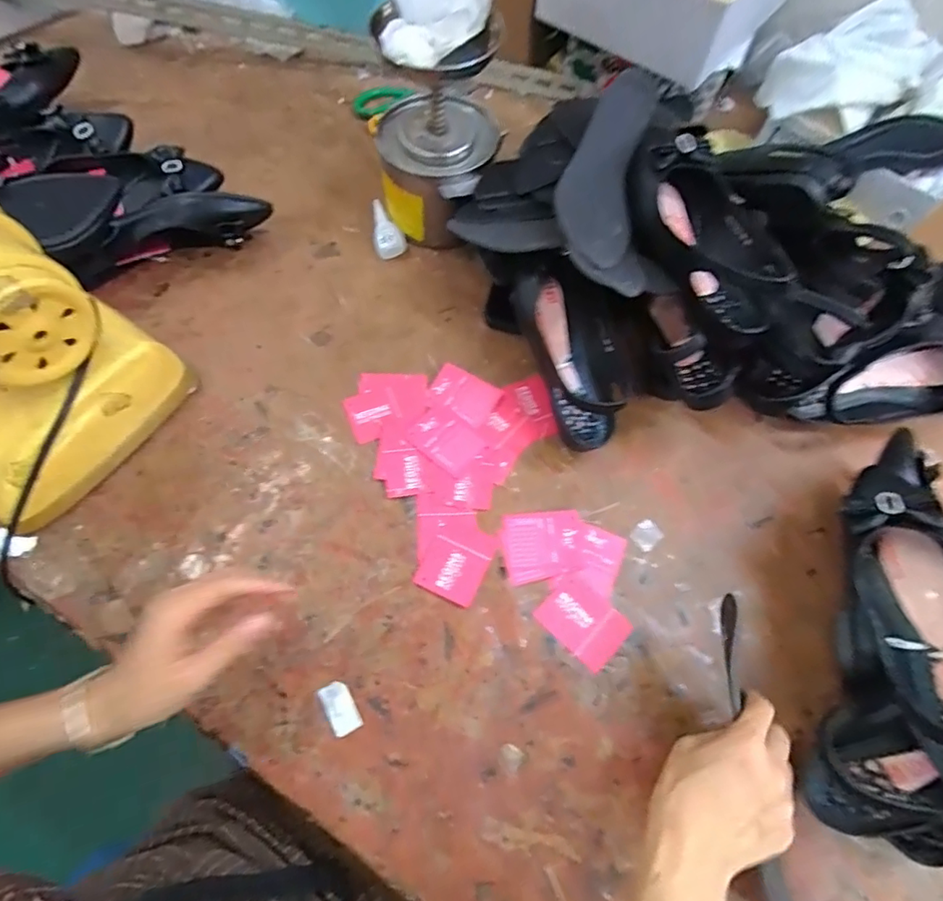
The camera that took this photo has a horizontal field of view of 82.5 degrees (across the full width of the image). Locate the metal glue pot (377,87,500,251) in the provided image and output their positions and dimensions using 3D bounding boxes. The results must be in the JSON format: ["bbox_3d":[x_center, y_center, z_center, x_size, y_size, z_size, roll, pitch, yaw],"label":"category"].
[{"bbox_3d":[-0.044,-0.326,0.641,0.133,0.131,0.118,17,64,5],"label":"metal glue pot"}]

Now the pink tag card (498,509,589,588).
[{"bbox_3d":[0.069,0.089,0.513,0.078,0.004,0.064,-10,65,-8],"label":"pink tag card"}]

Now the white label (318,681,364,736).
[{"bbox_3d":[-0.109,0.213,0.443,0.023,0.004,0.041,-28,68,-15],"label":"white label"}]

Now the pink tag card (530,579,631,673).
[{"bbox_3d":[0.102,0.154,0.484,0.058,0.004,0.072,-41,72,-20],"label":"pink tag card"}]

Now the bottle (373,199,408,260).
[{"bbox_3d":[-0.108,-0.278,0.669,0.037,0.017,0.082,-18,80,-12],"label":"bottle"}]

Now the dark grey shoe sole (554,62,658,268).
[{"bbox_3d":[0.128,-0.272,0.527,0.078,0.052,0.260,13,64,3],"label":"dark grey shoe sole"}]

